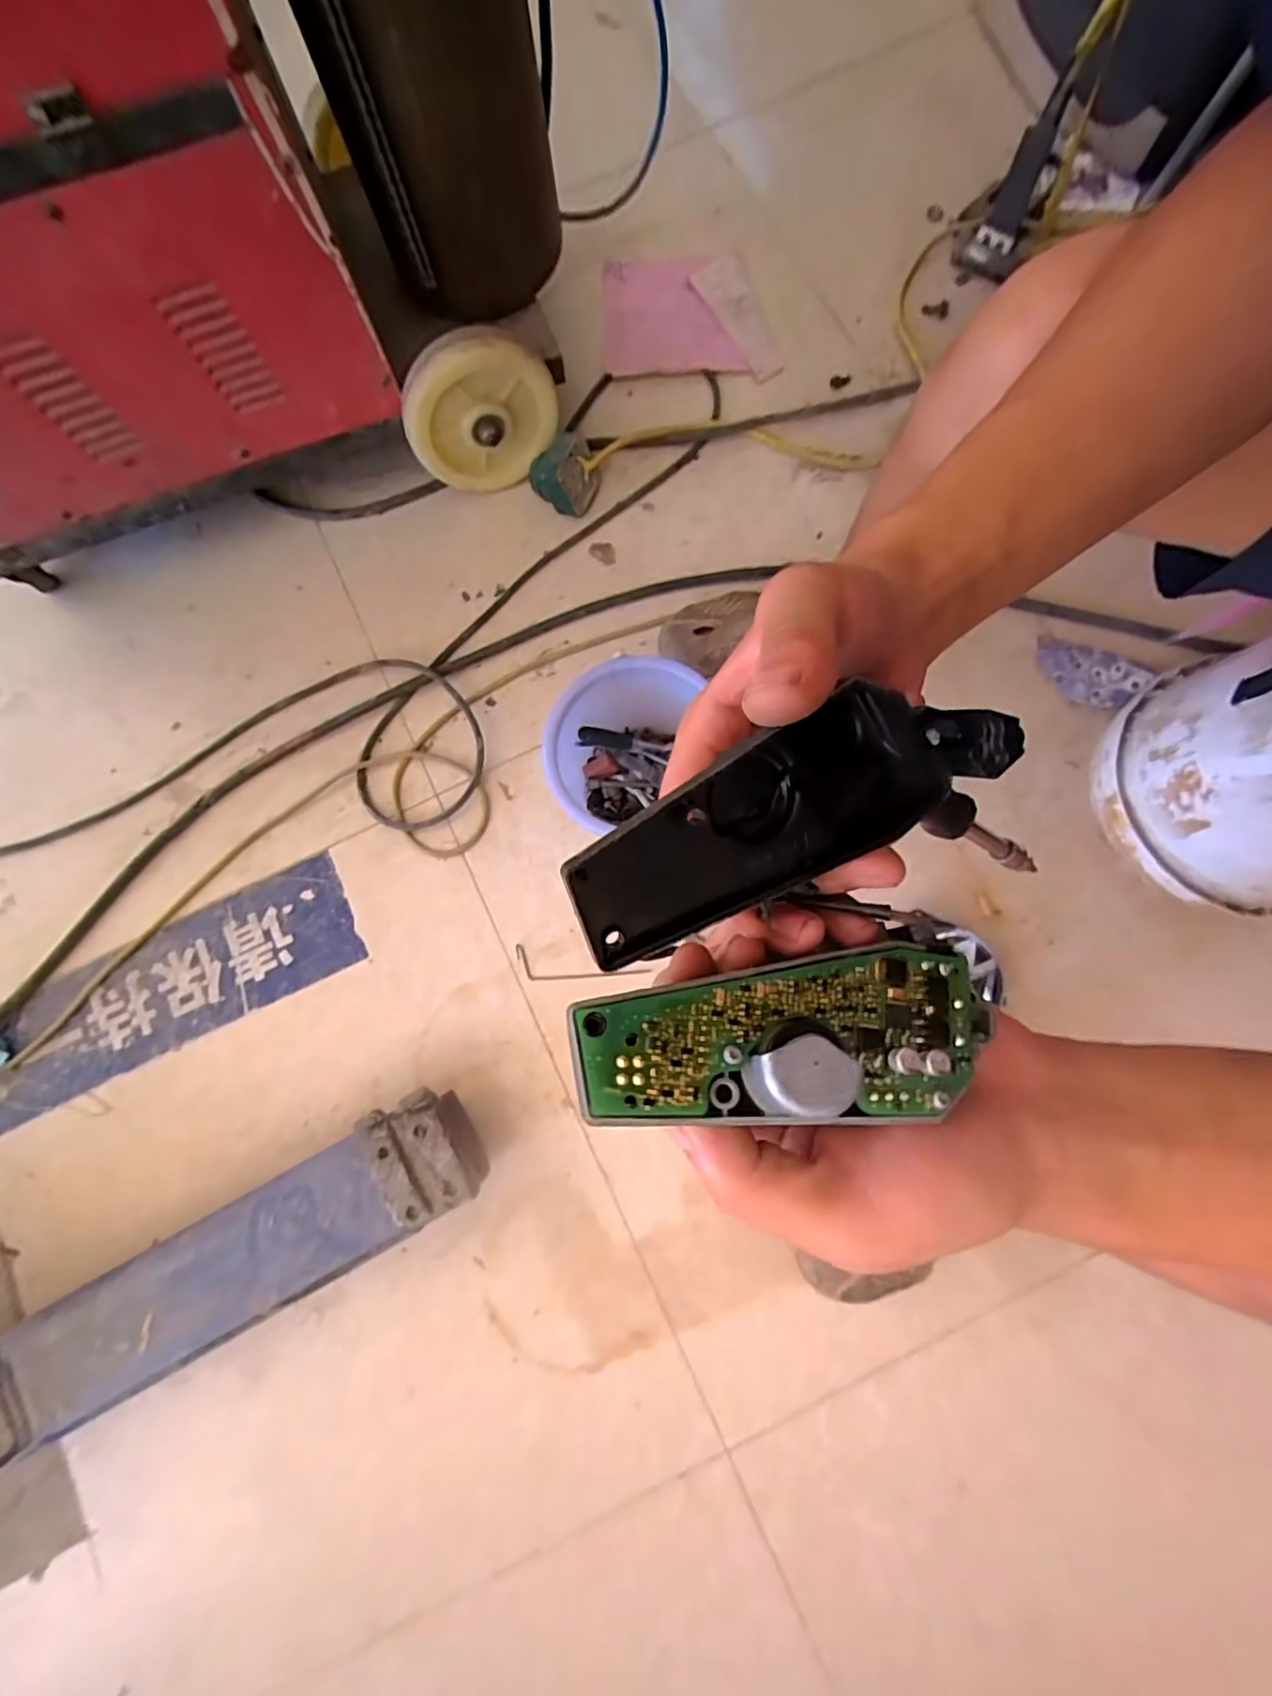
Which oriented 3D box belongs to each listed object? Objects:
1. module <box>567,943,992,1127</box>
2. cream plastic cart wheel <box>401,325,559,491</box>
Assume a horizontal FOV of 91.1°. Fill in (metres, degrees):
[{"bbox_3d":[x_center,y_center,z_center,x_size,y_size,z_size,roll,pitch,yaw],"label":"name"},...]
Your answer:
[{"bbox_3d":[0.039,0.048,0.155,0.107,0.014,0.038,-4,79,-9],"label":"module"},{"bbox_3d":[-0.192,-0.539,0.780,0.184,0.190,0.039,-20,79,-3],"label":"cream plastic cart wheel"}]

